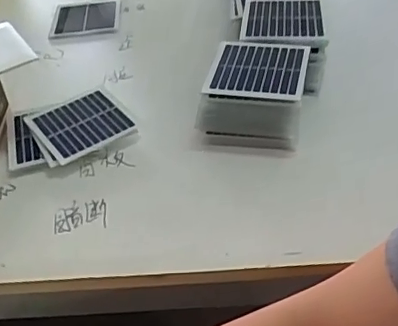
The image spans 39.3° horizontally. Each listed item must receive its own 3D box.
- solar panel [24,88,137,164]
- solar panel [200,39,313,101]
[{"bbox_3d":[-0.116,-0.039,0.555,0.085,0.010,0.090,-27,46,-22],"label":"solar panel"},{"bbox_3d":[0.056,-0.091,0.530,0.089,0.009,0.090,6,43,13],"label":"solar panel"}]

